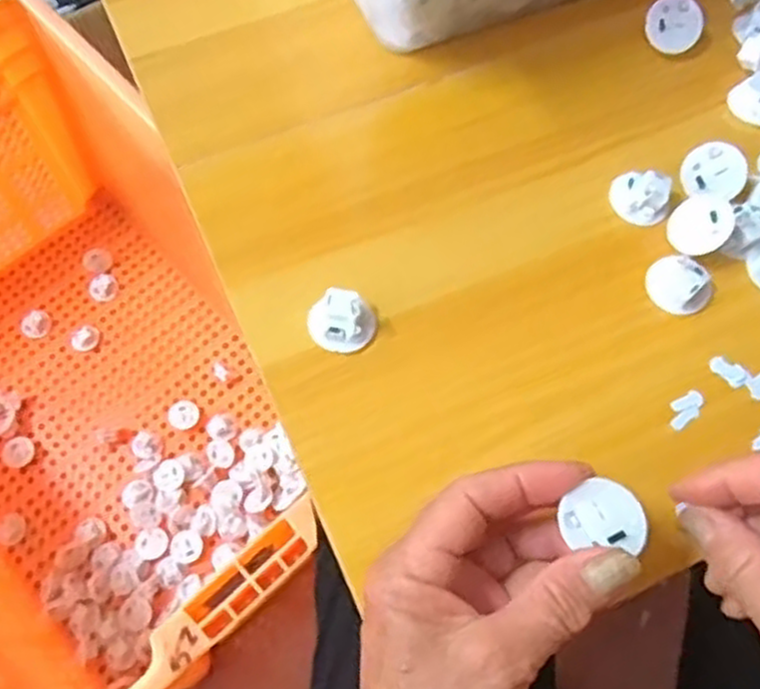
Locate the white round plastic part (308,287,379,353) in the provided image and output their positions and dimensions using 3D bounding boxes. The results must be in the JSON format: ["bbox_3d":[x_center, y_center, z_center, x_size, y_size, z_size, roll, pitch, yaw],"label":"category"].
[{"bbox_3d":[-0.019,-0.012,0.381,0.030,0.012,0.030,1,67,-2],"label":"white round plastic part"}]

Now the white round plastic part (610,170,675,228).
[{"bbox_3d":[0.143,-0.081,0.422,0.033,0.015,0.027,29,69,10],"label":"white round plastic part"}]

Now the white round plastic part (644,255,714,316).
[{"bbox_3d":[0.156,-0.032,0.402,0.033,0.012,0.029,41,71,14],"label":"white round plastic part"}]

